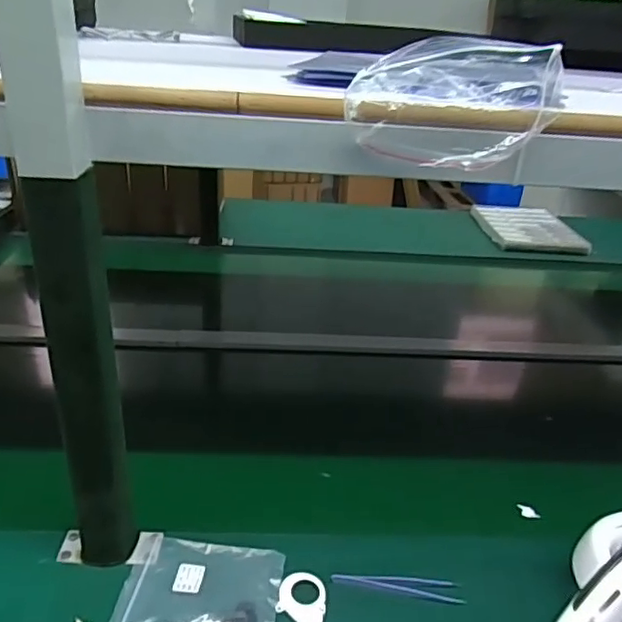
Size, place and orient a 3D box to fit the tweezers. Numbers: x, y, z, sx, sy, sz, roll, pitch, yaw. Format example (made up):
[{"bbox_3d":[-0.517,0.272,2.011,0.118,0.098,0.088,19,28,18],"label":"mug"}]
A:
[{"bbox_3d":[0.087,0.271,0.582,0.127,0.010,0.022,5,28,2],"label":"tweezers"}]

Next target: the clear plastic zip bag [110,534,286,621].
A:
[{"bbox_3d":[-0.106,0.270,0.573,0.149,0.009,0.102,6,28,3],"label":"clear plastic zip bag"}]

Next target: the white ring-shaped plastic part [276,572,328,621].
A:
[{"bbox_3d":[-0.010,0.285,0.548,0.046,0.004,0.089,7,28,5],"label":"white ring-shaped plastic part"}]

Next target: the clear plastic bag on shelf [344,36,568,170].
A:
[{"bbox_3d":[0.105,-0.159,0.441,0.154,0.084,0.065,5,28,2],"label":"clear plastic bag on shelf"}]

